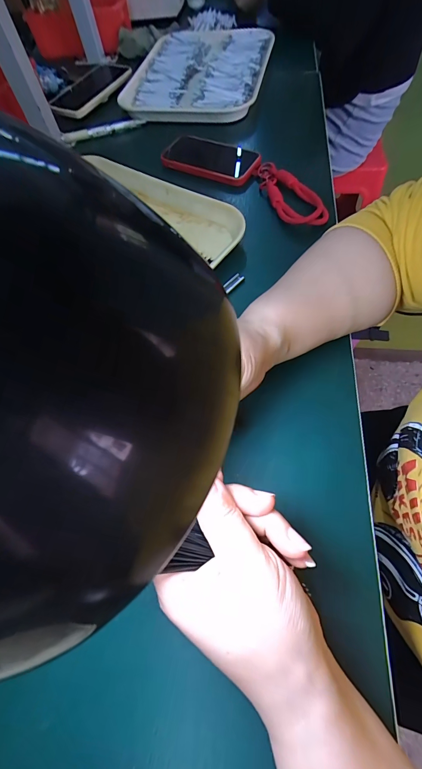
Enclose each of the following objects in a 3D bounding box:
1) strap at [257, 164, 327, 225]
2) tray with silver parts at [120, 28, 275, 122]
[{"bbox_3d":[0.096,-0.241,0.387,0.044,0.027,0.137,-20,63,-5],"label":"strap"},{"bbox_3d":[-0.021,-0.597,0.566,0.241,0.051,0.359,9,64,9],"label":"tray with silver parts"}]

